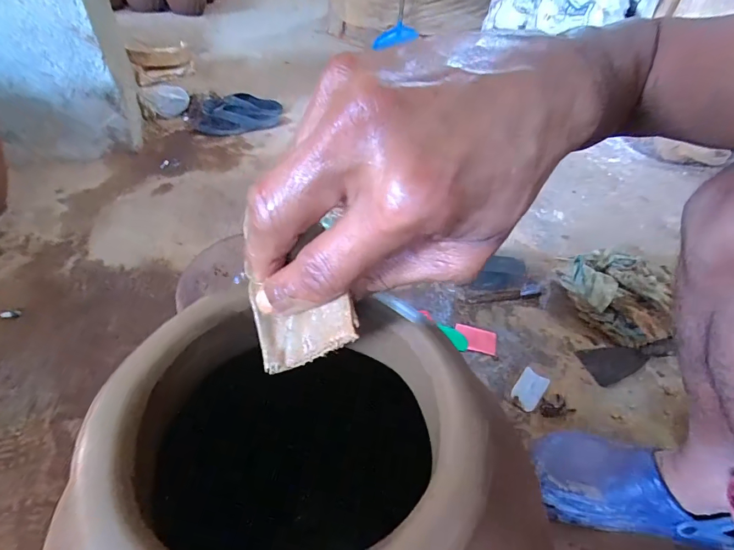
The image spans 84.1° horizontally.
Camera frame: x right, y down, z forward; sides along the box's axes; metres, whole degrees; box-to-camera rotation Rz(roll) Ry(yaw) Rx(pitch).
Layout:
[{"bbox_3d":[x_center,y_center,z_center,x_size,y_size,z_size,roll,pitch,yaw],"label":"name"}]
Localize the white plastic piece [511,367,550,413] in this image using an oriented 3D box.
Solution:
[{"bbox_3d":[0.252,0.175,0.629,0.040,0.009,0.072,32,46,25],"label":"white plastic piece"}]

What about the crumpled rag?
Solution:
[{"bbox_3d":[0.471,0.025,0.765,0.190,0.081,0.180,36,48,29],"label":"crumpled rag"}]

